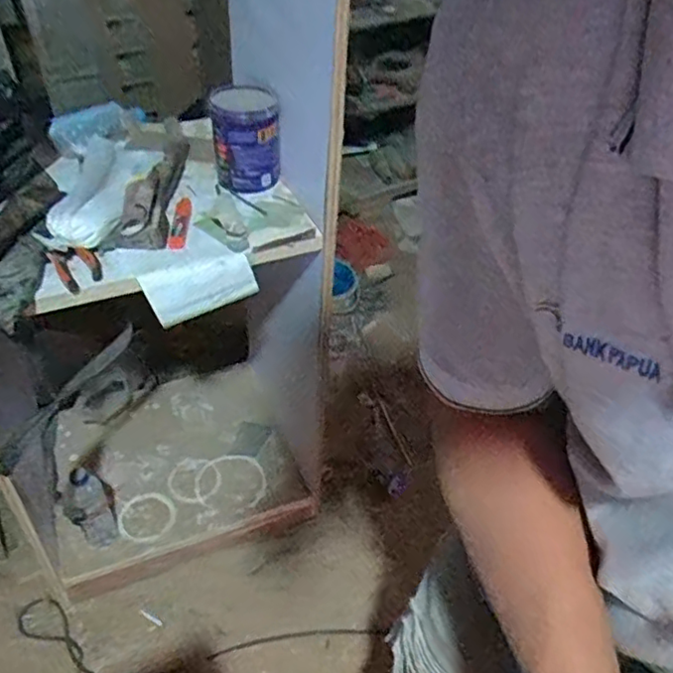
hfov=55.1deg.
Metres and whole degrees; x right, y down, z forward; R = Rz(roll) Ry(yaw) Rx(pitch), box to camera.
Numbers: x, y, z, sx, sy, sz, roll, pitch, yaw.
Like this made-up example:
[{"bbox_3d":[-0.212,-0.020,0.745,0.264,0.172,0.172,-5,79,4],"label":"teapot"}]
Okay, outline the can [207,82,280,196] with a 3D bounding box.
[{"bbox_3d":[-0.144,-0.321,1.032,0.104,0.156,0.104,-5,44,-8],"label":"can"}]

